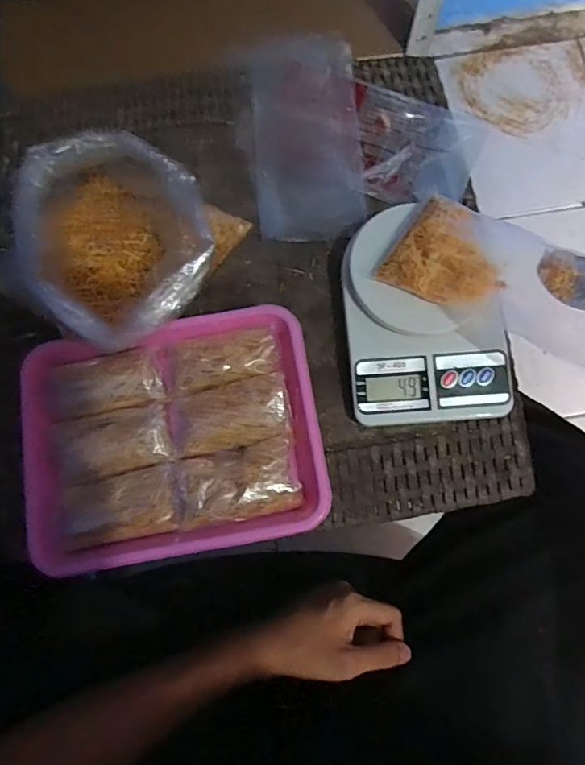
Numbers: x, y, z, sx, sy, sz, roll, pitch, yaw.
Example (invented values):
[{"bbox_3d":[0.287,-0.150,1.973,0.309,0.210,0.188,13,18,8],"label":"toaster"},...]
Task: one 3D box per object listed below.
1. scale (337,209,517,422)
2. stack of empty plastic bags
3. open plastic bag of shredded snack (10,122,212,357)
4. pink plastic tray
[{"bbox_3d":[0.109,-0.056,0.398,0.129,0.037,0.179,-4,77,0],"label":"scale"},{"bbox_3d":[0.013,-0.239,0.452,0.098,0.012,0.217,-4,77,0],"label":"stack of empty plastic bags"},{"bbox_3d":[-0.143,-0.111,0.383,0.150,0.089,0.149,32,80,8],"label":"open plastic bag of shredded snack"},{"bbox_3d":[-0.090,0.042,0.375,0.221,0.043,0.173,-11,78,-1],"label":"pink plastic tray"}]

